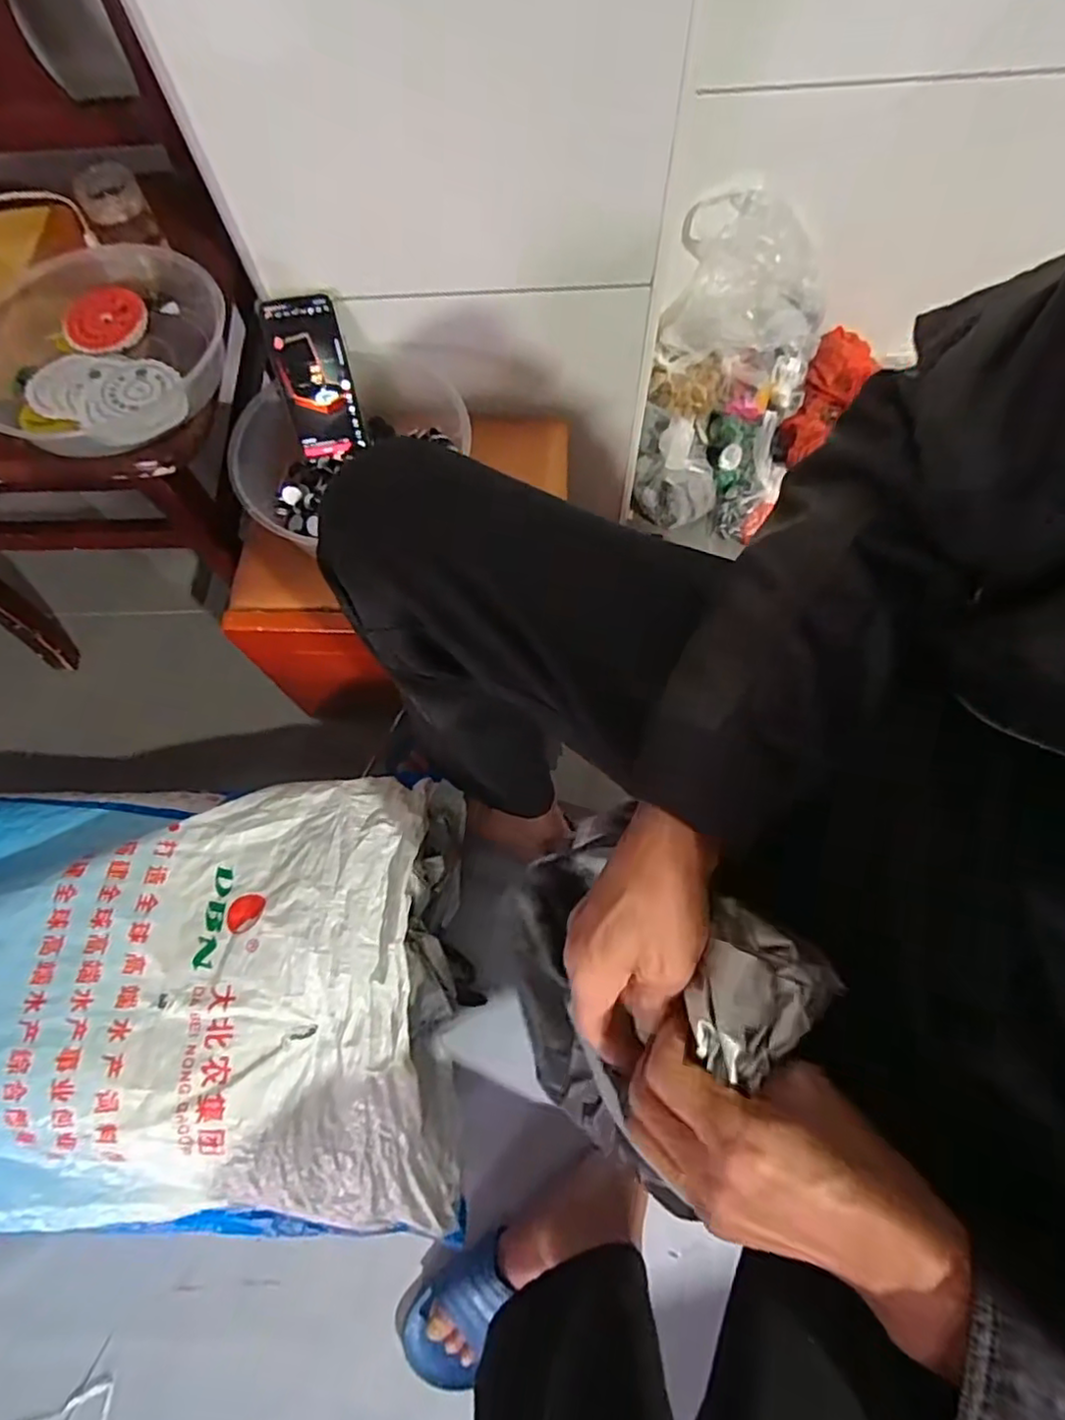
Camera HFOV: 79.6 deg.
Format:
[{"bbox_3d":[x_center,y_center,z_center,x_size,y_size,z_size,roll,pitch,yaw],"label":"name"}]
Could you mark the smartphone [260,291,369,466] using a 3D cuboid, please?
[{"bbox_3d":[-0.225,-0.342,0.665,0.075,0.146,0.009,-11,38,-3],"label":"smartphone"}]

